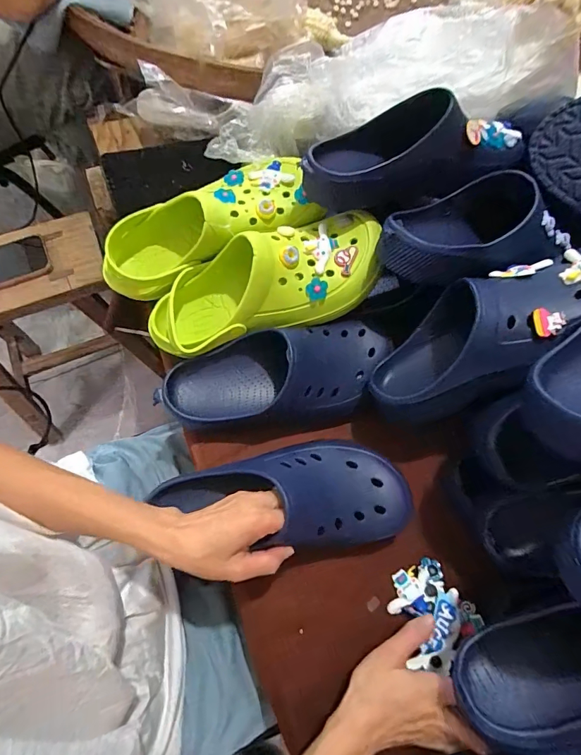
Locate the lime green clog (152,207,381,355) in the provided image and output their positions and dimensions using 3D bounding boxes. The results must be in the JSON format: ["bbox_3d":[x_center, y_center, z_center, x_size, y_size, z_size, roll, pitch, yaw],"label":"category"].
[{"bbox_3d":[-0.035,-0.111,0.466,0.287,0.090,0.116,-18,70,11],"label":"lime green clog"}]

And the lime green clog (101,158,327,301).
[{"bbox_3d":[-0.107,-0.189,0.492,0.271,0.088,0.121,-18,70,13],"label":"lime green clog"}]

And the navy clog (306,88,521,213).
[{"bbox_3d":[0.136,-0.243,0.441,0.244,0.094,0.090,-6,70,-4],"label":"navy clog"}]

